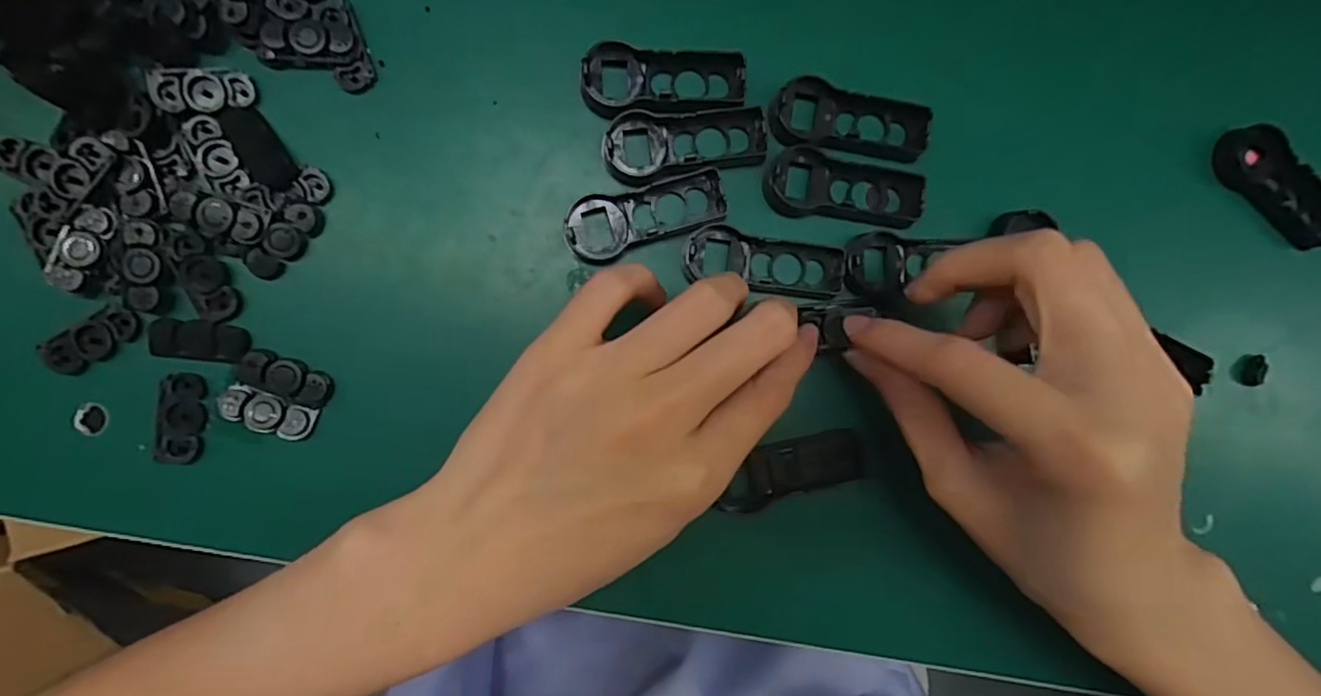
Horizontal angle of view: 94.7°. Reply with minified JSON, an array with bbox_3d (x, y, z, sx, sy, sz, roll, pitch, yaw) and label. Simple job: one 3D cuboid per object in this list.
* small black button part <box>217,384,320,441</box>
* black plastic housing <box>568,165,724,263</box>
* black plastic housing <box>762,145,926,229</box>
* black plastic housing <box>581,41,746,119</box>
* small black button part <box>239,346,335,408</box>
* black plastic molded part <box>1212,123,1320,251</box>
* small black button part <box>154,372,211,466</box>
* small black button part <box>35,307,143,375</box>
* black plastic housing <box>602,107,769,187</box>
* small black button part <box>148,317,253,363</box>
[{"bbox_3d":[-0.127,0.021,0.194,0.029,0.004,0.012,20,88,-7],"label":"small black button part"},{"bbox_3d":[-0.005,-0.046,0.207,0.055,0.006,0.021,-19,93,-6],"label":"black plastic housing"},{"bbox_3d":[0.066,-0.056,0.214,0.058,0.006,0.022,6,90,-7],"label":"black plastic housing"},{"bbox_3d":[0.002,-0.091,0.208,0.056,0.007,0.023,-1,91,-7],"label":"black plastic housing"},{"bbox_3d":[-0.121,0.010,0.195,0.029,0.004,0.012,21,88,-7],"label":"small black button part"},{"bbox_3d":[0.236,-0.063,0.231,0.054,0.012,0.023,36,86,-6],"label":"black plastic molded part"},{"bbox_3d":[-0.152,0.022,0.192,0.014,0.004,0.029,8,90,-7],"label":"small black button part"},{"bbox_3d":[-0.176,-0.003,0.189,0.028,0.006,0.011,-35,94,-5],"label":"small black button part"},{"bbox_3d":[0.009,-0.070,0.207,0.056,0.006,0.022,-9,92,-7],"label":"black plastic housing"},{"bbox_3d":[-0.147,-0.003,0.192,0.028,0.004,0.013,6,90,-7],"label":"small black button part"}]

